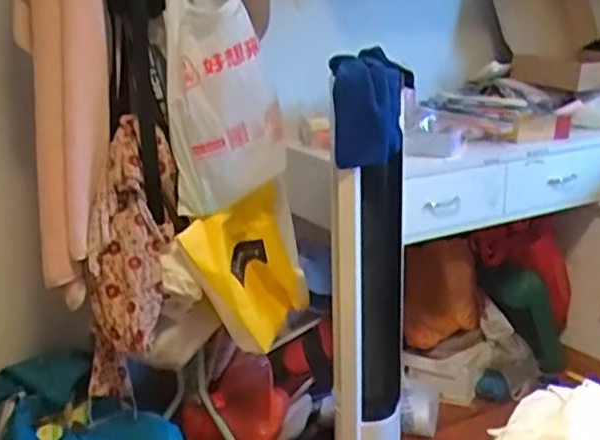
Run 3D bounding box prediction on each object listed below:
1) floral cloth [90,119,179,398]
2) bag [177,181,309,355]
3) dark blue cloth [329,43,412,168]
[{"bbox_3d":[-0.332,0.100,1.392,0.205,0.556,0.166,-8,17,-19],"label":"floral cloth"},{"bbox_3d":[-0.093,0.115,1.479,0.218,0.323,0.104,-31,29,-22],"label":"bag"},{"bbox_3d":[0.148,-0.235,1.433,0.132,0.216,0.192,3,17,18],"label":"dark blue cloth"}]

